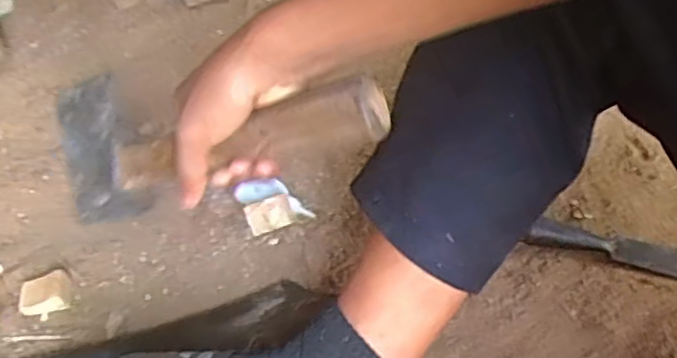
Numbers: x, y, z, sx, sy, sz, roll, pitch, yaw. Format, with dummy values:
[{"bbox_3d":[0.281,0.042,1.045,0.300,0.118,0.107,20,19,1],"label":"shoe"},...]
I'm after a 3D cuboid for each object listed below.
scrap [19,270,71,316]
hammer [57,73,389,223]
[{"bbox_3d":[-0.260,0.101,0.583,0.042,0.023,0.028,-13,50,-6],"label":"scrap"},{"bbox_3d":[-0.089,-0.029,0.423,0.261,0.075,0.067,-8,49,33],"label":"hammer"}]

